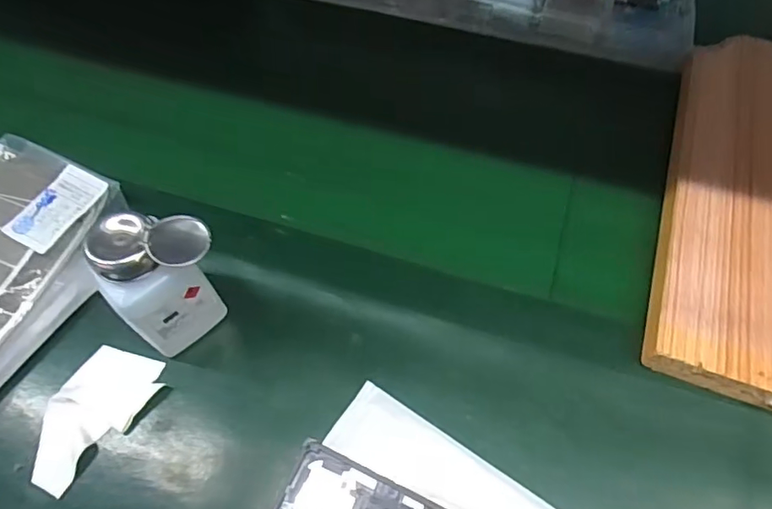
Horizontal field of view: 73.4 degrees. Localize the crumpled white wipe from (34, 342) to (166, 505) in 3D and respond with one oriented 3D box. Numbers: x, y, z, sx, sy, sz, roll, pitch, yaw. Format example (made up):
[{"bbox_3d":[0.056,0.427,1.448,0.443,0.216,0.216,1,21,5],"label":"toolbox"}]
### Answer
[{"bbox_3d":[-0.195,0.104,0.342,0.053,0.012,0.093,28,63,17],"label":"crumpled white wipe"}]

